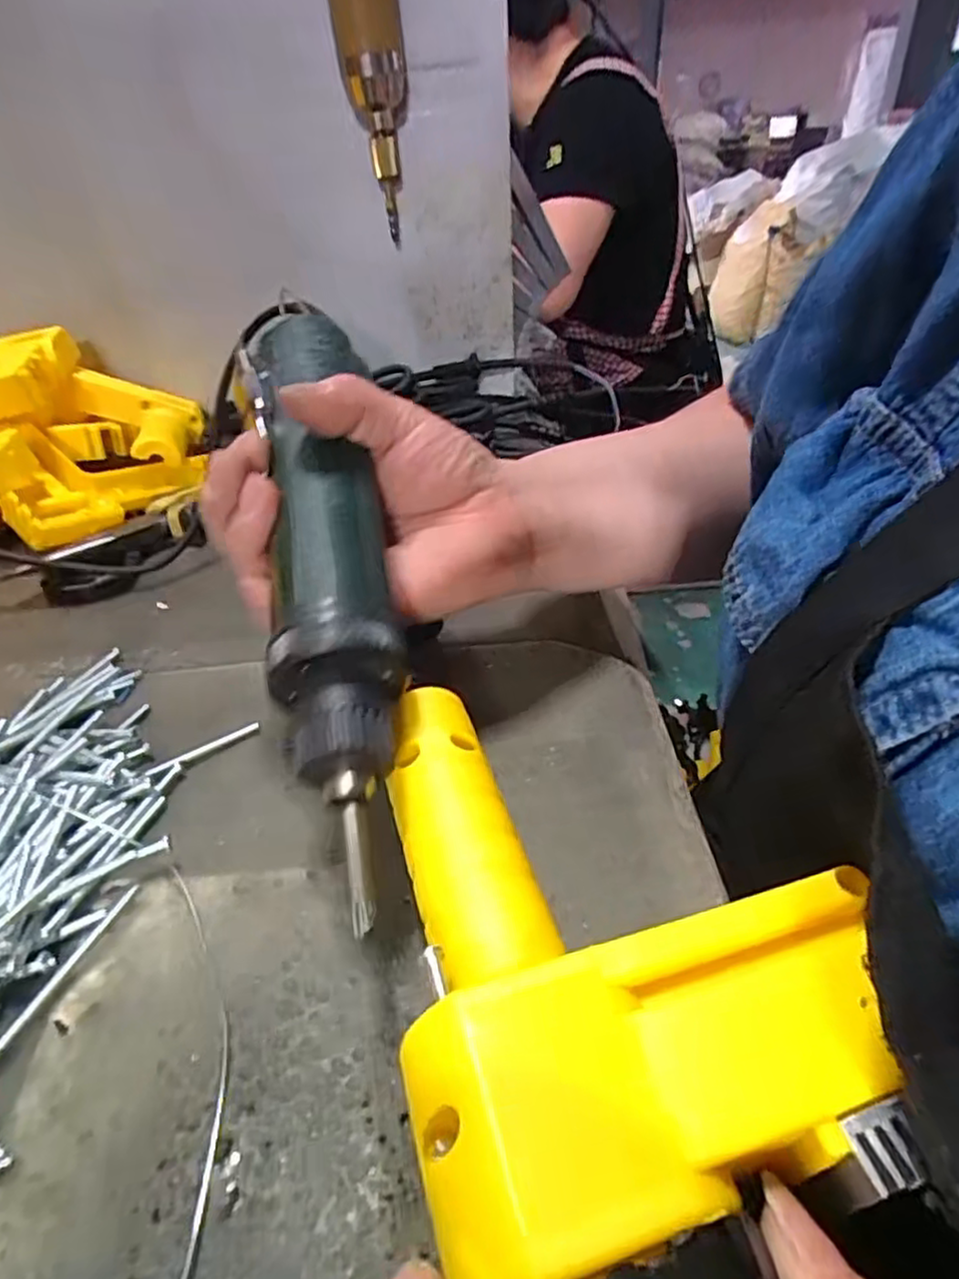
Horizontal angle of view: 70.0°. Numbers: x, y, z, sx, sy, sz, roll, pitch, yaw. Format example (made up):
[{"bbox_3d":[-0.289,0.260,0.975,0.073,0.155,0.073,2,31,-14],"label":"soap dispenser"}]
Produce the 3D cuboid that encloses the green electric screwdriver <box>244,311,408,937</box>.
[{"bbox_3d":[-0.052,-0.030,0.234,0.038,0.038,0.237,-9,57,-8],"label":"green electric screwdriver"}]

